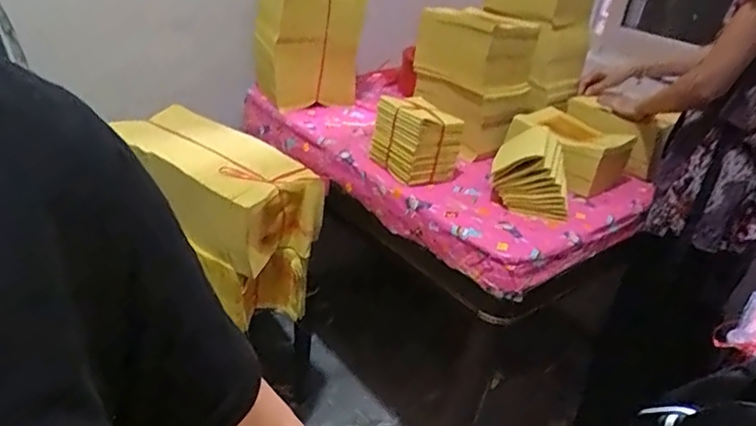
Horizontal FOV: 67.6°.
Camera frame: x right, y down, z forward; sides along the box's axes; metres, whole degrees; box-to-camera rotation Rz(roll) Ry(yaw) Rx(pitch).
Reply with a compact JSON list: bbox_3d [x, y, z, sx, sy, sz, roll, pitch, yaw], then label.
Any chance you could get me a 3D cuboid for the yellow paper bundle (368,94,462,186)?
[{"bbox_3d":[0.079,-0.156,1.202,0.119,0.150,0.179,-8,32,-26],"label":"yellow paper bundle"}]

